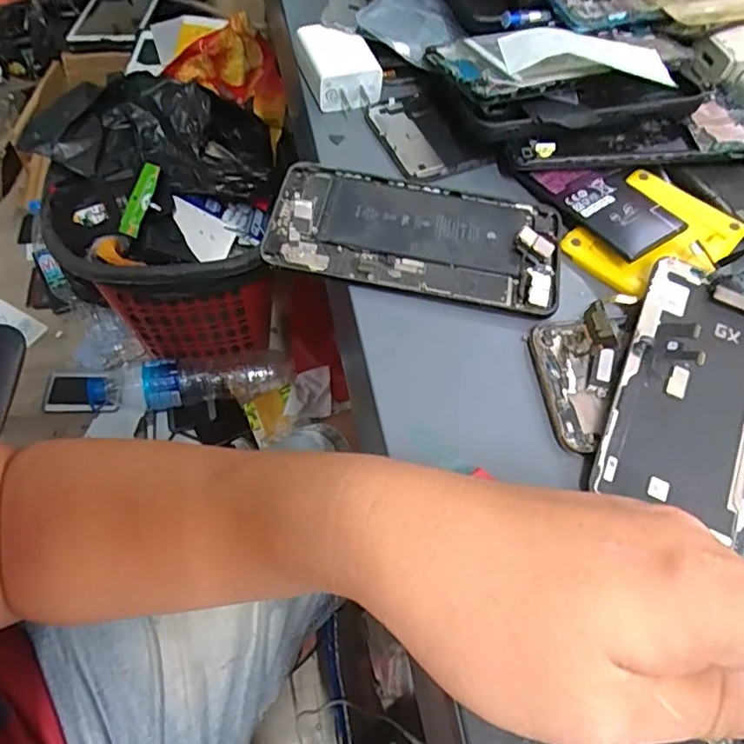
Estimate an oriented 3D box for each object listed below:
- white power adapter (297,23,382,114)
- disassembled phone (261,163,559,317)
[{"bbox_3d":[-0.021,-0.190,0.347,0.041,0.028,0.048,-16,65,-8],"label":"white power adapter"},{"bbox_3d":[0.024,-0.077,0.302,0.152,0.008,0.078,10,64,5],"label":"disassembled phone"}]

